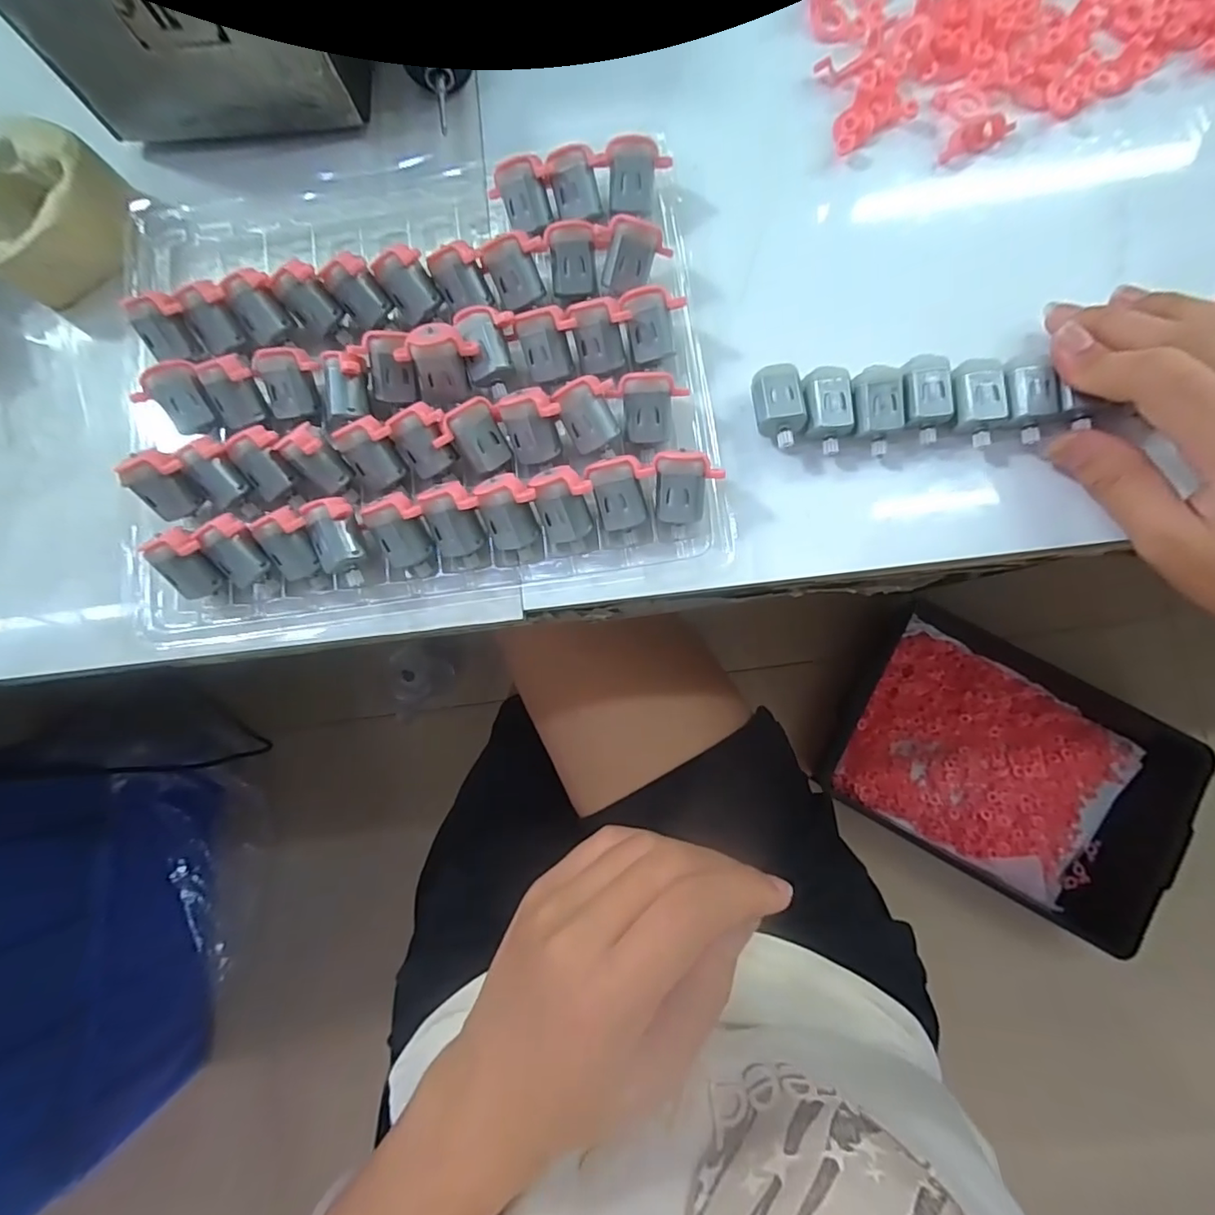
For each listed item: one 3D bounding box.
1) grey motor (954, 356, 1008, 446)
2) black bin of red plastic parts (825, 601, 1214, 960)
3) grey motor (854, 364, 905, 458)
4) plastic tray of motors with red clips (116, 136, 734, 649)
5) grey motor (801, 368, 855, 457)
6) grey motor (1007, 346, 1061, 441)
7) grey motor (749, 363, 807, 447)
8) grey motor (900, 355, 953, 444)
[{"bbox_3d":[0.148,-0.083,0.230,0.019,0.013,0.034,-4,81,2],"label":"grey motor"},{"bbox_3d":[0.617,0.245,0.886,0.513,0.112,0.351,27,84,7],"label":"black bin of red plastic parts"},{"bbox_3d":[0.110,-0.081,0.232,0.018,0.015,0.035,-3,81,2],"label":"grey motor"},{"bbox_3d":[-0.084,-0.101,0.239,0.240,0.032,0.209,-9,81,1],"label":"plastic tray of motors with red clips"},{"bbox_3d":[0.090,-0.081,0.234,0.018,0.014,0.034,-5,81,2],"label":"grey motor"},{"bbox_3d":[0.168,-0.084,0.228,0.018,0.014,0.034,-11,81,1],"label":"grey motor"},{"bbox_3d":[0.070,-0.082,0.234,0.020,0.017,0.033,-3,81,2],"label":"grey motor"},{"bbox_3d":[0.129,-0.085,0.231,0.019,0.013,0.034,-2,81,3],"label":"grey motor"}]

